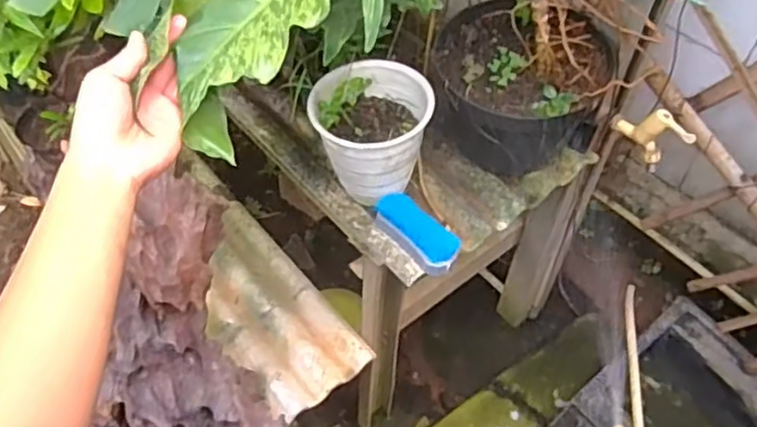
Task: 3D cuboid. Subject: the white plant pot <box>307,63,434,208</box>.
[{"bbox_3d":[-0.013,-0.117,1.045,0.179,0.173,0.162,4,50,2],"label":"white plant pot"}]

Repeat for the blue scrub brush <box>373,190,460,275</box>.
[{"bbox_3d":[0.055,0.027,1.016,0.059,0.035,0.147,-35,59,-26],"label":"blue scrub brush"}]

